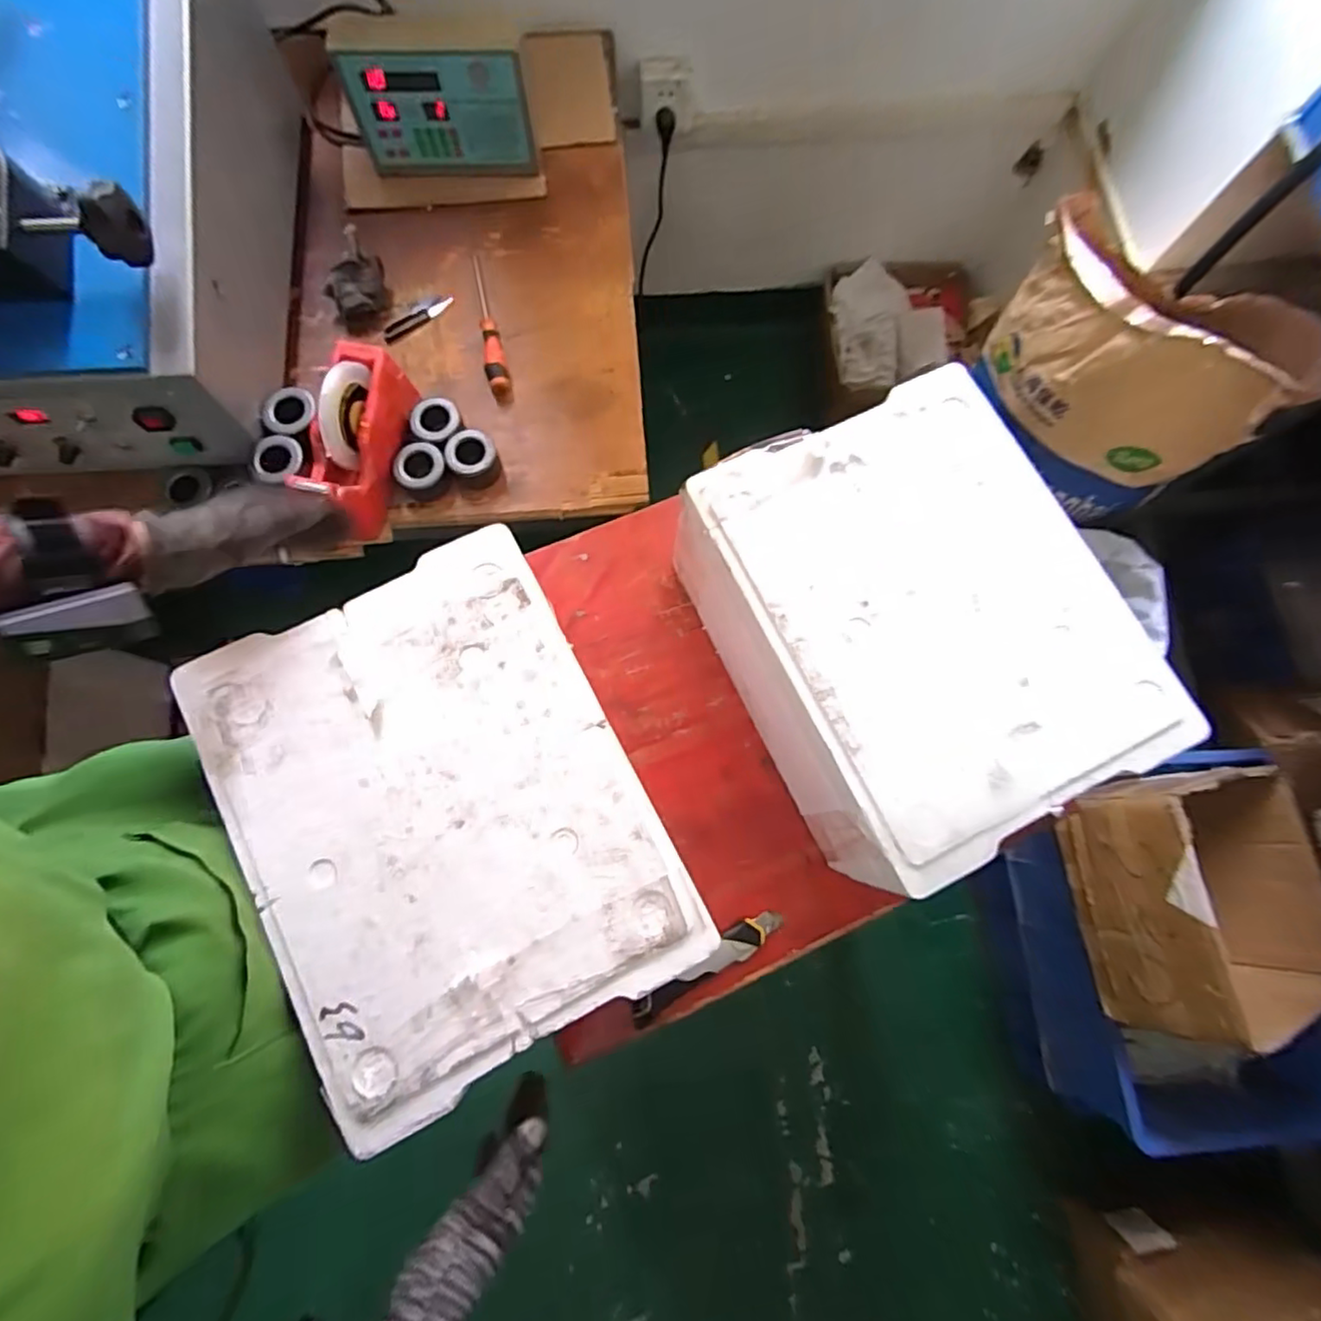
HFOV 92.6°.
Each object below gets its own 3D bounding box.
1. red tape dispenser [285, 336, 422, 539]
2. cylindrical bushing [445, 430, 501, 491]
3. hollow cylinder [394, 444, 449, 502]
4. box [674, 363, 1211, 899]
[{"bbox_3d":[-0.356,-0.253,0.733,0.065,0.107,0.206,8,89,25],"label":"red tape dispenser"},{"bbox_3d":[-0.229,-0.245,0.777,0.059,0.043,0.054,0,77,-1],"label":"cylindrical bushing"},{"bbox_3d":[-0.290,-0.229,0.771,0.058,0.042,0.057,41,79,8],"label":"hollow cylinder"},{"bbox_3d":[0.223,-0.024,0.609,0.296,0.189,0.369,-28,78,-7],"label":"box"}]

